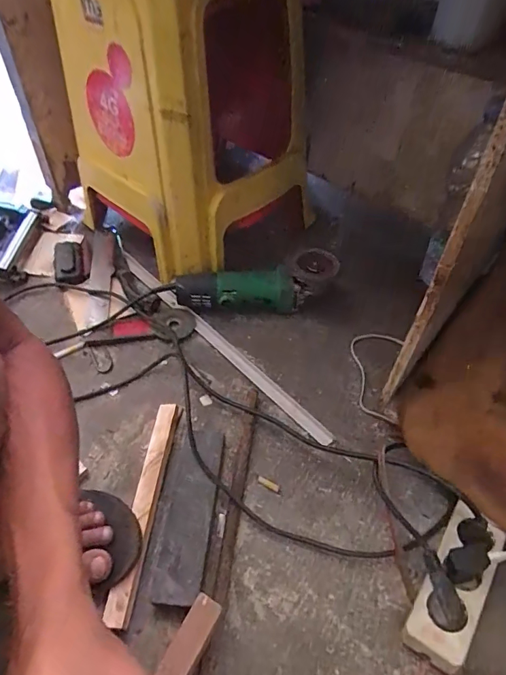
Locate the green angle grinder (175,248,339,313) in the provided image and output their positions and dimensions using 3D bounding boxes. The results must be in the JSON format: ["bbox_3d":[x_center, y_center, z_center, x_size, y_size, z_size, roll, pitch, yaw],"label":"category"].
[{"bbox_3d":[0.005,-0.081,0.722,0.252,0.086,0.067,-7,52,-7],"label":"green angle grinder"}]

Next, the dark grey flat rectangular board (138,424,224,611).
[{"bbox_3d":[-0.083,0.201,0.536,0.069,0.033,0.215,5,51,2],"label":"dark grey flat rectangular board"}]

